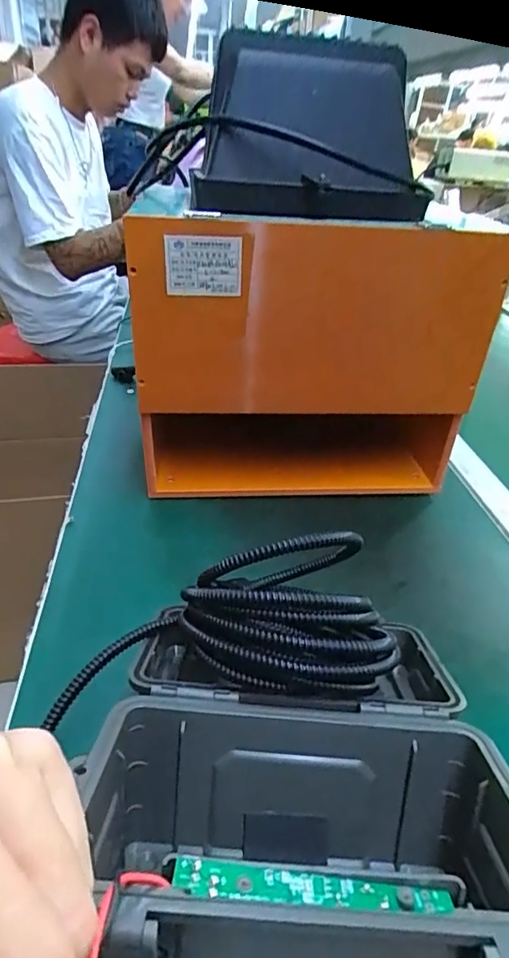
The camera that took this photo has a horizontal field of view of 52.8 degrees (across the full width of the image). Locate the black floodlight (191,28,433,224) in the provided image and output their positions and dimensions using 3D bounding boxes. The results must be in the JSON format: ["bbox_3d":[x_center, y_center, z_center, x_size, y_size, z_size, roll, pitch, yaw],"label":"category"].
[{"bbox_3d":[0.041,-0.261,0.382,0.171,0.109,0.078,-4,35,-12],"label":"black floodlight"}]

